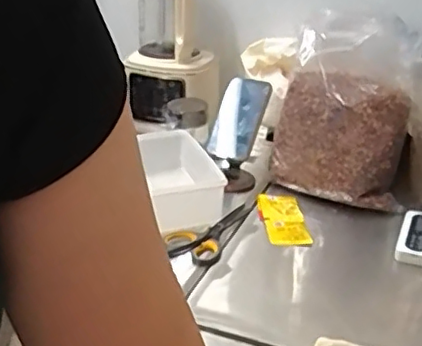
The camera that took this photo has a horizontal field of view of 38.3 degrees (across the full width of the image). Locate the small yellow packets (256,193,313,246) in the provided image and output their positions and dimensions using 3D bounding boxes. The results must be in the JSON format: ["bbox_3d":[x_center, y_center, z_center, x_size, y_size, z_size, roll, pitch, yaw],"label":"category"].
[{"bbox_3d":[0.116,0.070,0.986,0.070,0.013,0.135,-1,25,-7],"label":"small yellow packets"}]

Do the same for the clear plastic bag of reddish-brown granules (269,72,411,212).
[{"bbox_3d":[0.216,-0.057,1.042,0.215,0.196,0.096,16,28,27],"label":"clear plastic bag of reddish-brown granules"}]

